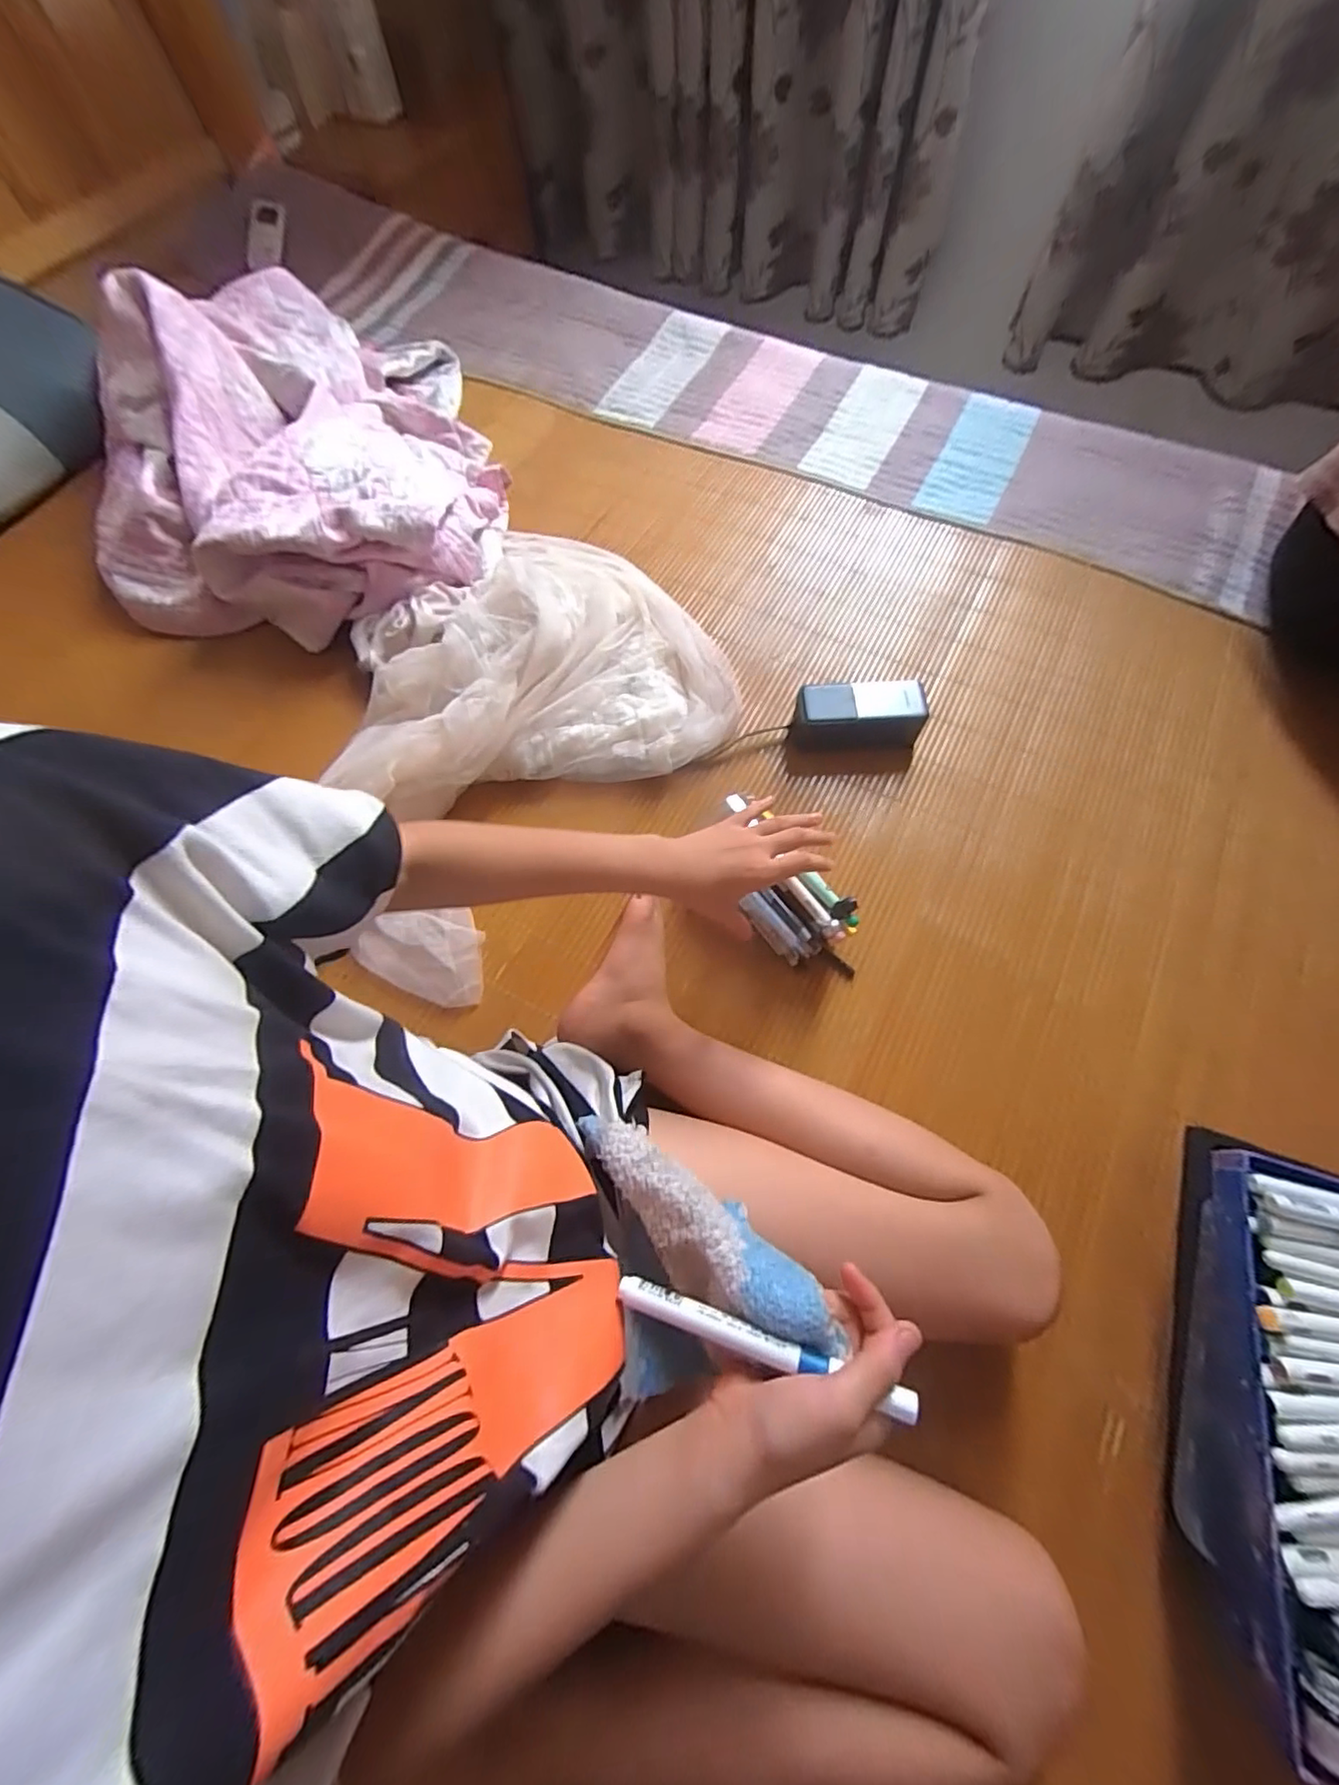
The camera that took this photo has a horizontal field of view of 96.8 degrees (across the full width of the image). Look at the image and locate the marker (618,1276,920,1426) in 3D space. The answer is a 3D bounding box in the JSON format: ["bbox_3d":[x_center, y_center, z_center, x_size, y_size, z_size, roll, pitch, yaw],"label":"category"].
[{"bbox_3d":[0.041,0.209,0.275,0.138,0.007,0.012,10,66,19],"label":"marker"}]

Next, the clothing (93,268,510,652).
[{"bbox_3d":[-0.524,-0.639,0.816,0.488,0.173,0.696,-20,66,-6],"label":"clothing"}]

